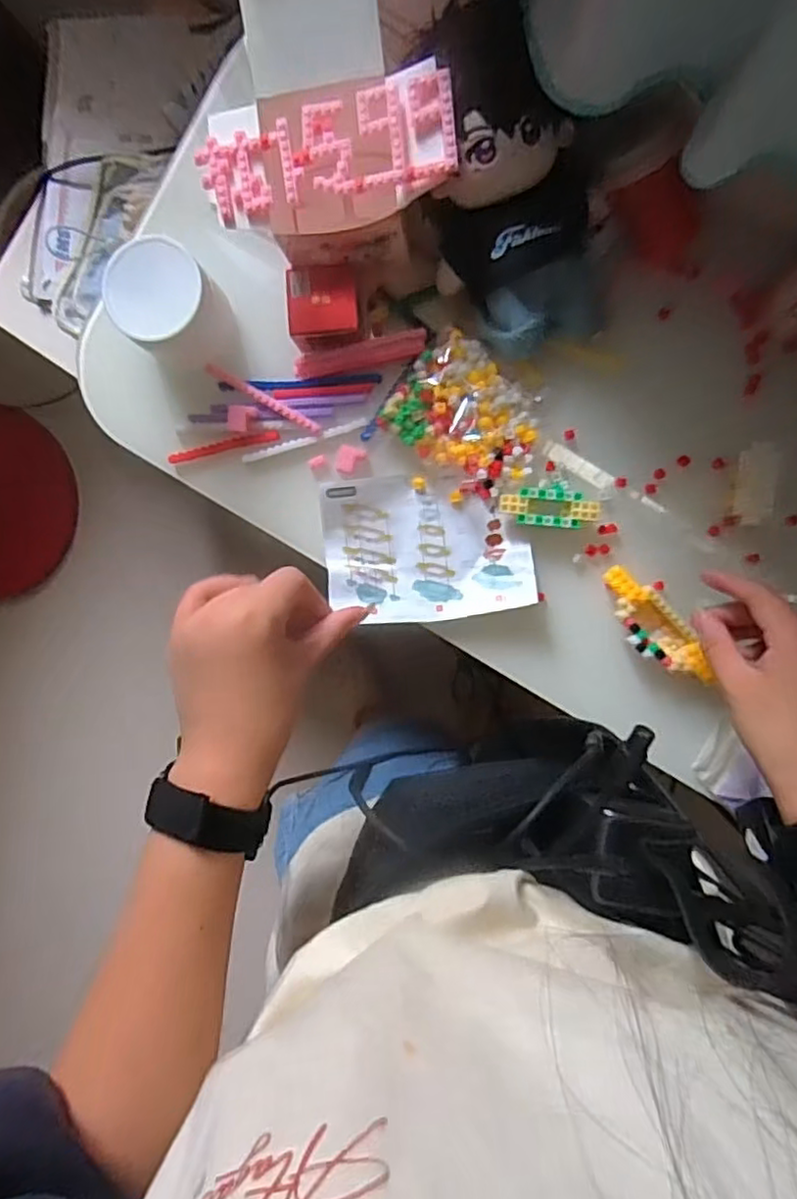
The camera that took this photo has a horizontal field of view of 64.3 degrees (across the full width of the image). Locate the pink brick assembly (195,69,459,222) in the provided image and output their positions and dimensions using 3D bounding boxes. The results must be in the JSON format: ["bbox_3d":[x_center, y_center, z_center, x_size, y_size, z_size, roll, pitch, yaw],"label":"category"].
[{"bbox_3d":[-0.050,-0.298,0.419,0.172,0.017,0.058,-5,91,6],"label":"pink brick assembly"}]

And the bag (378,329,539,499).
[{"bbox_3d":[0.055,-0.142,0.496,0.113,0.030,0.088,39,95,4],"label":"bag"}]

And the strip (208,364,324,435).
[{"bbox_3d":[-0.112,-0.165,0.523,0.108,0.011,0.008,31,95,4],"label":"strip"}]

